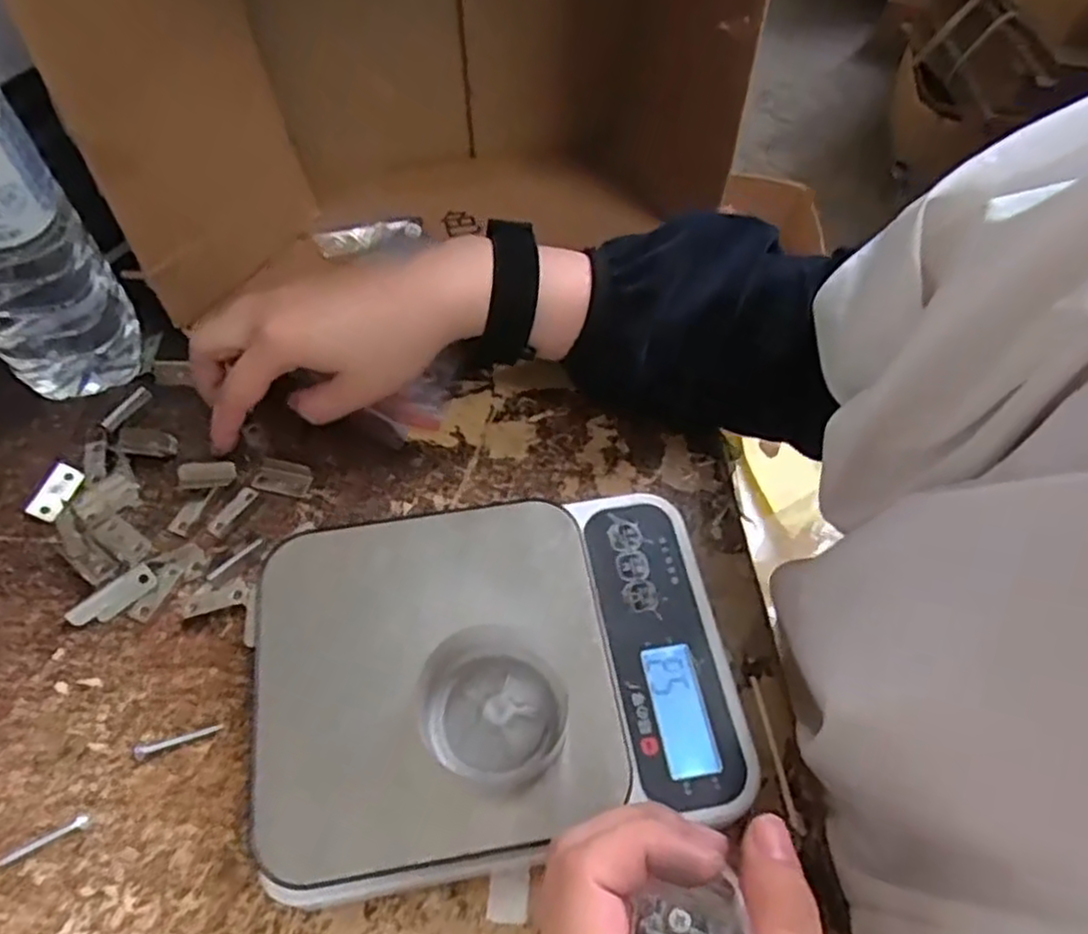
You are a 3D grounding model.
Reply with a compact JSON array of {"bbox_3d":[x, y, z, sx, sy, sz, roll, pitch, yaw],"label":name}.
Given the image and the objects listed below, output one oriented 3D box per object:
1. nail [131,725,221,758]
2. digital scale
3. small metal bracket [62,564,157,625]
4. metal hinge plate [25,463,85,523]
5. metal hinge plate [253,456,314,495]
[{"bbox_3d":[-0.153,0.115,0.313,0.035,0.004,0.006,-12,59,-9],"label":"nail"},{"bbox_3d":[-0.018,0.085,0.313,0.186,0.044,0.141,-9,59,-8],"label":"digital scale"},{"bbox_3d":[-0.197,0.060,0.343,0.038,0.004,0.015,-40,91,-15],"label":"small metal bracket"},{"bbox_3d":[-0.243,0.013,0.374,0.017,0.005,0.030,18,59,9],"label":"metal hinge plate"},{"bbox_3d":[-0.133,0.004,0.383,0.029,0.004,0.017,13,59,6],"label":"metal hinge plate"}]

